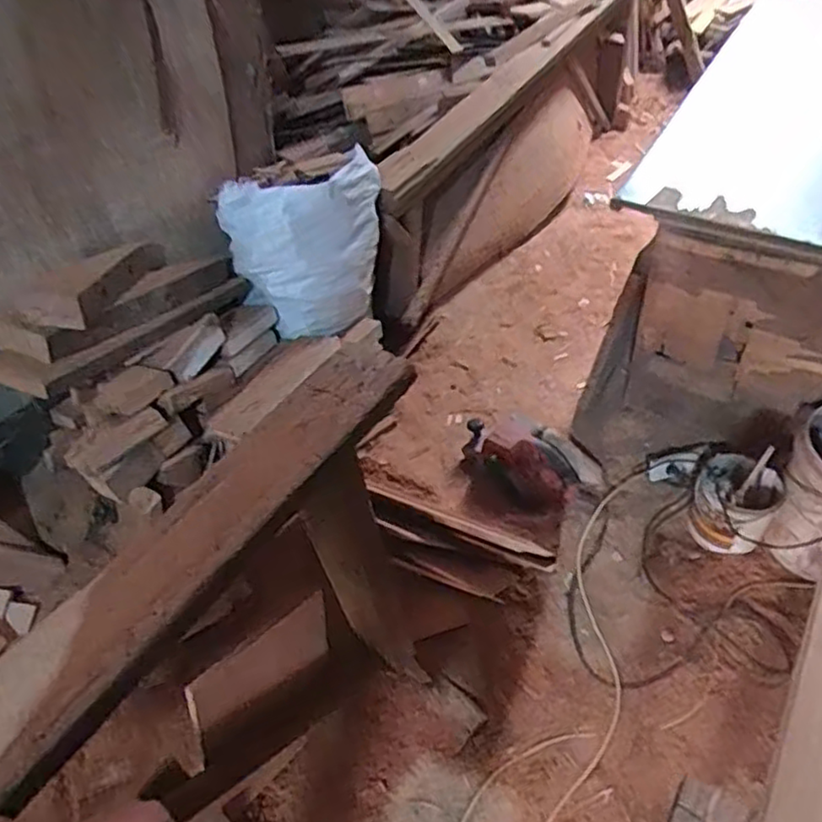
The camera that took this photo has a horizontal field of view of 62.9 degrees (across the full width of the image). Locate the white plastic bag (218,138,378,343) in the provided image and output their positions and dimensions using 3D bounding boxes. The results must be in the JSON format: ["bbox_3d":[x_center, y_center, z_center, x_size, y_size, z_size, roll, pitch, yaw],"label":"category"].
[{"bbox_3d":[-0.272,-0.415,1.805,0.373,0.470,0.174,-32,50,-27],"label":"white plastic bag"}]

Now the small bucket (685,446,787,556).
[{"bbox_3d":[0.798,0.227,1.667,0.182,0.234,0.172,-2,43,2],"label":"small bucket"}]

